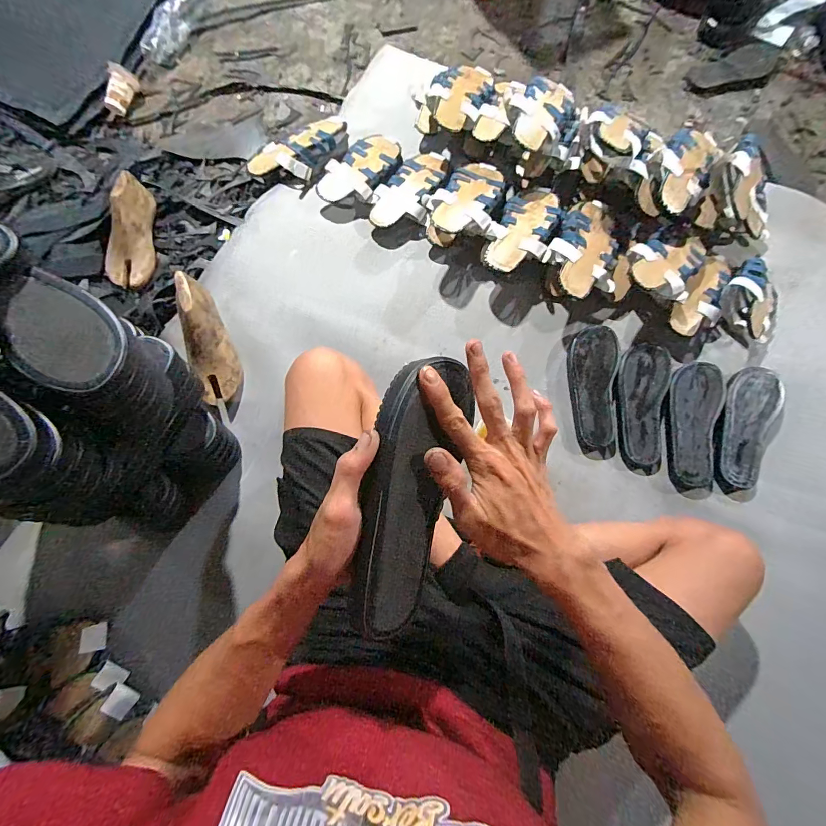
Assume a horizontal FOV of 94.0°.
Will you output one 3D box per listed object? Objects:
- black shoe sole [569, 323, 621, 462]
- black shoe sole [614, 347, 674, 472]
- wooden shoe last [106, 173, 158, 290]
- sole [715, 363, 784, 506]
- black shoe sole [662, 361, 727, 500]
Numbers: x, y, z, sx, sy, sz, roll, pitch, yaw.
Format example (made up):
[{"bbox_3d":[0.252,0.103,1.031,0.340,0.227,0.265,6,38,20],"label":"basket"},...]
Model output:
[{"bbox_3d":[0.339,-0.042,0.724,0.092,0.023,0.247,8,78,2],"label":"black shoe sole"},{"bbox_3d":[0.418,-0.012,0.705,0.091,0.017,0.234,13,78,3],"label":"black shoe sole"},{"bbox_3d":[-0.549,-0.353,0.755,0.072,0.091,0.228,-2,78,0],"label":"wooden shoe last"},{"bbox_3d":[0.590,0.031,0.684,0.094,0.019,0.241,27,80,6],"label":"sole"},{"bbox_3d":[0.502,0.024,0.697,0.091,0.022,0.246,16,79,4],"label":"black shoe sole"}]

